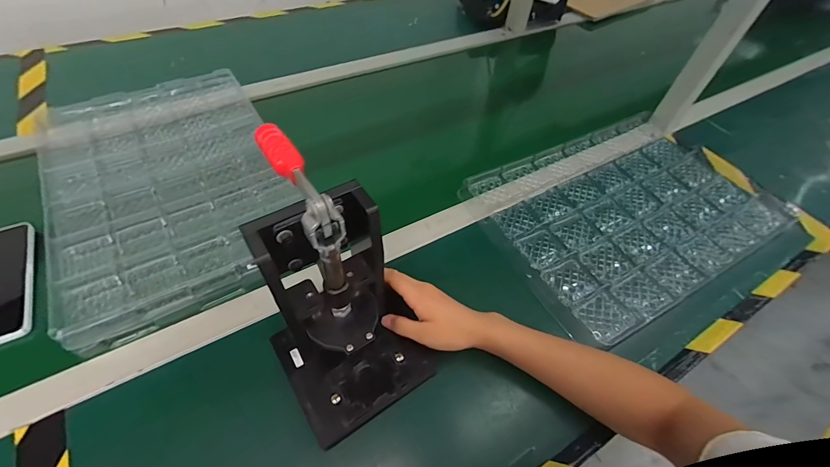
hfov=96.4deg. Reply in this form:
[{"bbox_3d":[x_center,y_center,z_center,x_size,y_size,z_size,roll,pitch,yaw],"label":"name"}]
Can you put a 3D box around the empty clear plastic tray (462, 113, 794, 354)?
[{"bbox_3d":[0.337,-0.043,0.594,0.475,0.029,0.311,-23,58,-21],"label":"empty clear plastic tray"}]

